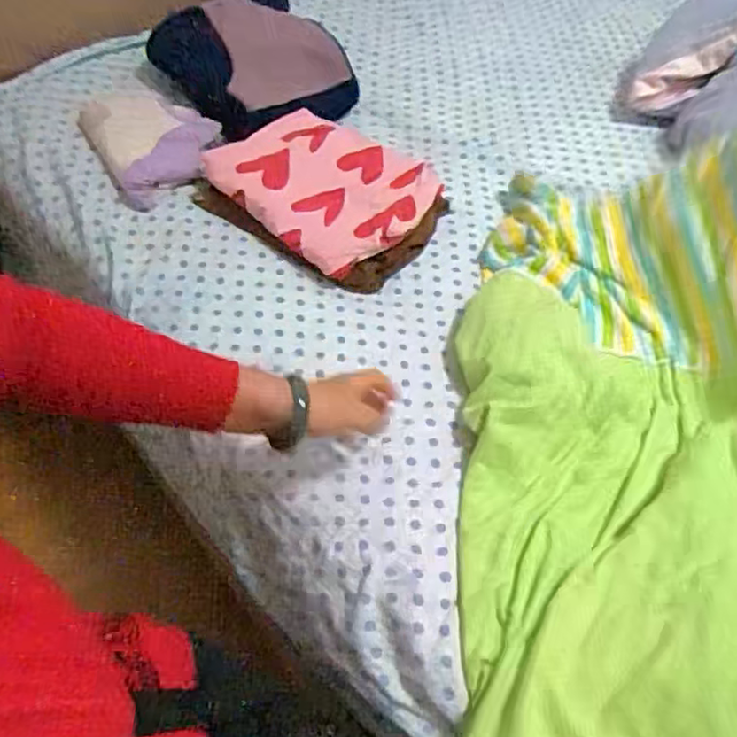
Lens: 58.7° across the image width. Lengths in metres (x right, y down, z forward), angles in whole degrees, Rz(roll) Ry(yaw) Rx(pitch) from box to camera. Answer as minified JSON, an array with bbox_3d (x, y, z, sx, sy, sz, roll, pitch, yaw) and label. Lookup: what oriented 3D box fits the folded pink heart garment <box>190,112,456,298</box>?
[{"bbox_3d":[-0.055,-0.240,0.876,0.282,0.056,0.216,32,59,18],"label":"folded pink heart garment"}]

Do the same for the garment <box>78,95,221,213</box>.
[{"bbox_3d":[-0.298,-0.327,0.914,0.162,0.032,0.240,-27,61,-21],"label":"garment"}]

